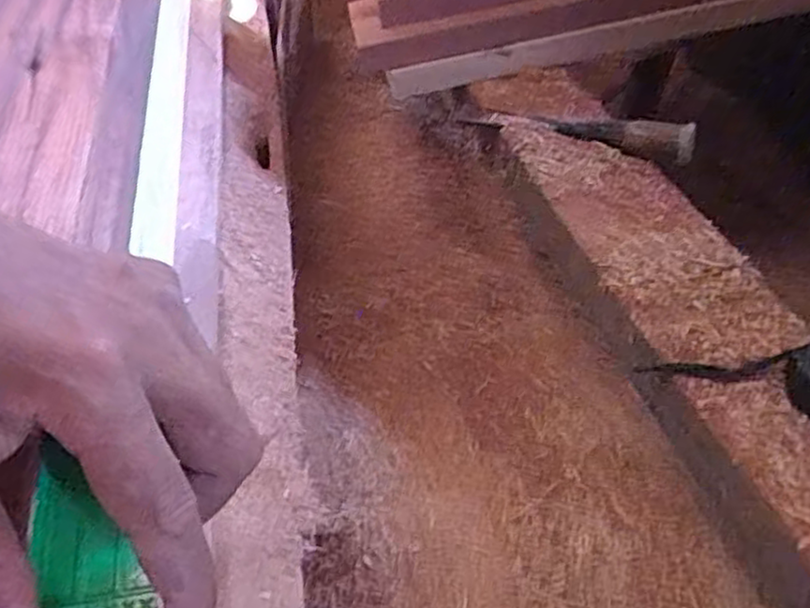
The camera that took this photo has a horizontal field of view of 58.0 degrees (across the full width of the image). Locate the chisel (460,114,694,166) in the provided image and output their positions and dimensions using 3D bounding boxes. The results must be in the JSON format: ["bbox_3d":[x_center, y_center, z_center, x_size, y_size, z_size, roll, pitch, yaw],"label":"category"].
[{"bbox_3d":[0.163,-0.177,0.754,0.259,0.034,0.028,18,51,34],"label":"chisel"}]

